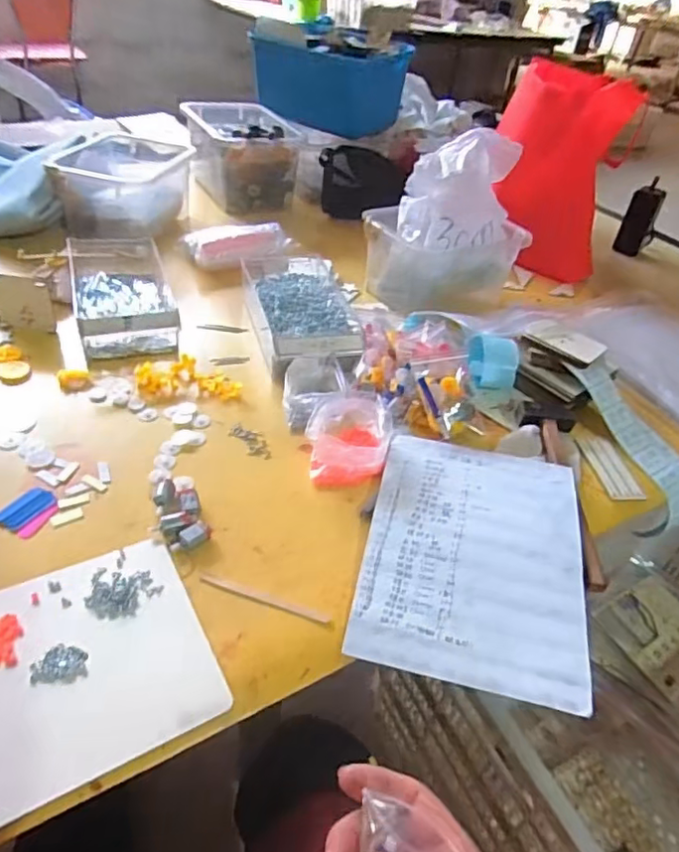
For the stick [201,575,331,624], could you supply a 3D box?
[{"bbox_3d":[-0.065,0.149,0.510,0.119,0.004,0.008,16,40,10],"label":"stick"}]

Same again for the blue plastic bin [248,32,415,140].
[{"bbox_3d":[-0.017,-0.743,1.278,0.298,0.150,0.196,28,43,23],"label":"blue plastic bin"}]

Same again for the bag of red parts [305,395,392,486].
[{"bbox_3d":[0.010,0.014,0.636,0.086,0.062,0.090,5,39,-4],"label":"bag of red parts"}]

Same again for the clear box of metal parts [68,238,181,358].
[{"bbox_3d":[-0.309,-0.190,0.826,0.121,0.063,0.295,-9,42,-20],"label":"clear box of metal parts"}]

